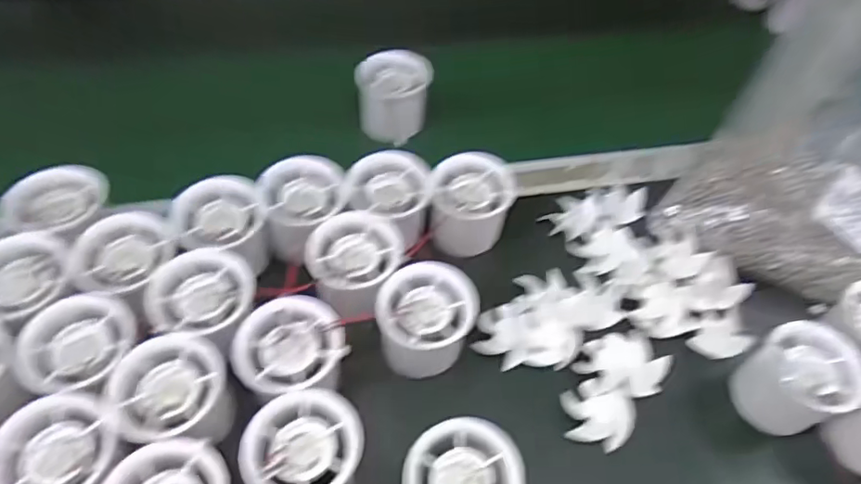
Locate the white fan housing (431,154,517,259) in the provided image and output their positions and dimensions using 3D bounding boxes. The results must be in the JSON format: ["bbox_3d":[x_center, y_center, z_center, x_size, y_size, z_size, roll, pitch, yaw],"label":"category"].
[{"bbox_3d":[0.027,-0.026,0.429,0.059,0.053,0.057,3,54,-2],"label":"white fan housing"}]

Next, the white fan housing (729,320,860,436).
[{"bbox_3d":[0.229,0.089,0.372,0.059,0.056,0.056,-22,59,-19],"label":"white fan housing"}]

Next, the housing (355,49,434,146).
[{"bbox_3d":[-0.030,-0.120,0.485,0.058,0.044,0.072,3,54,-2],"label":"housing"}]

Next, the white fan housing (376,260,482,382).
[{"bbox_3d":[-0.004,0.051,0.373,0.058,0.052,0.056,-5,55,-8],"label":"white fan housing"}]

